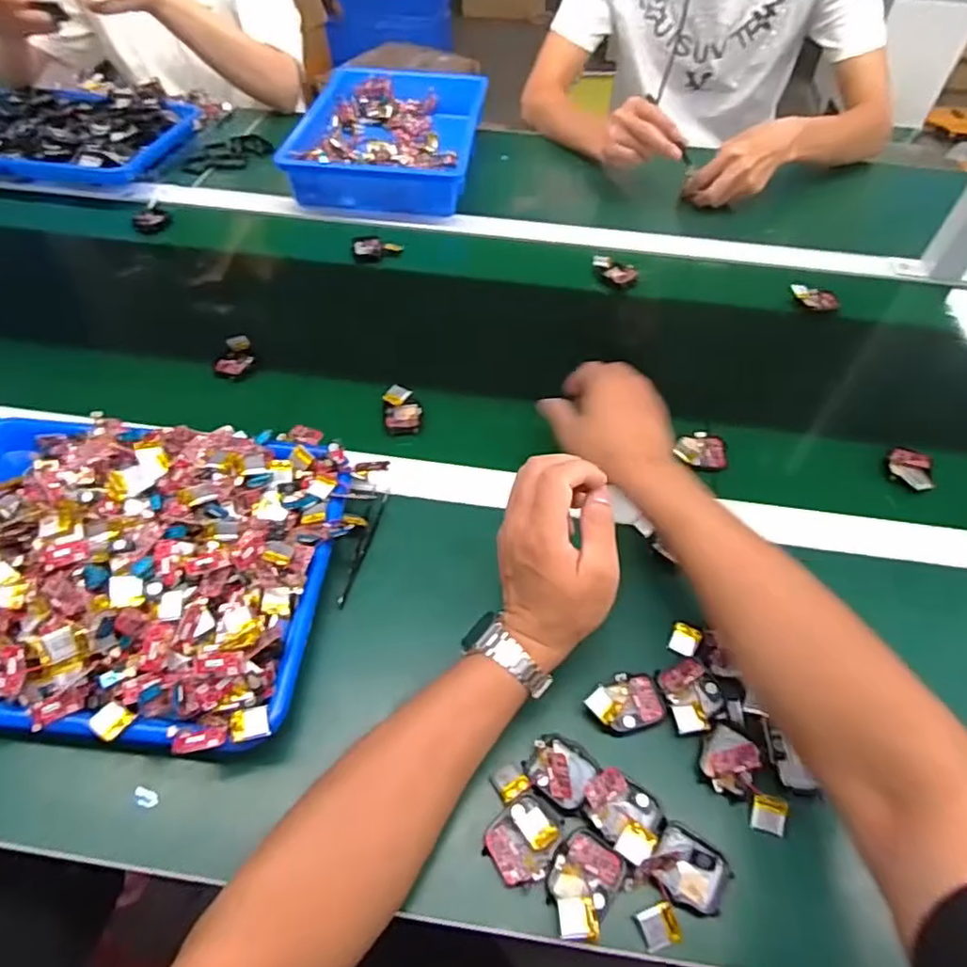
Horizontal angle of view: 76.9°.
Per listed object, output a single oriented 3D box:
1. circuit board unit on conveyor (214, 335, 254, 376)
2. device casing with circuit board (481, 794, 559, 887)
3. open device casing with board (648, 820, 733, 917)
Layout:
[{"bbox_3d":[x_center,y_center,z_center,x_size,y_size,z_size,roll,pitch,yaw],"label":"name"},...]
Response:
[{"bbox_3d":[-0.258,-0.134,0.640,0.037,0.008,0.060,4,53,1],"label":"circuit board unit on conveyor"},{"bbox_3d":[0.024,0.221,0.379,0.041,0.010,0.046,37,60,24],"label":"device casing with circuit board"},{"bbox_3d":[0.127,0.235,0.371,0.044,0.014,0.038,30,58,20],"label":"open device casing with board"}]

